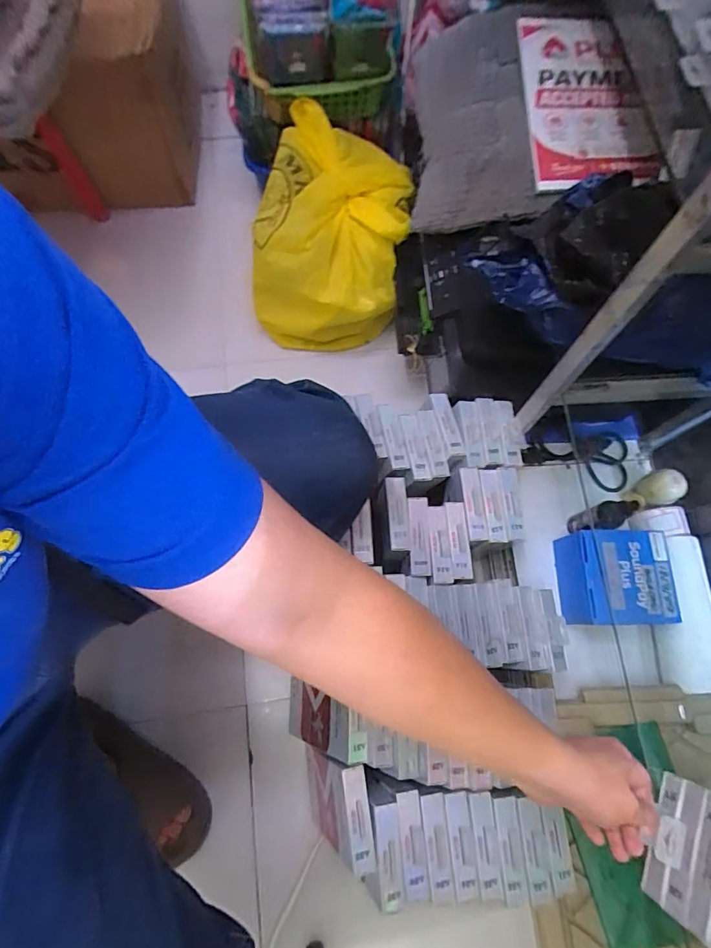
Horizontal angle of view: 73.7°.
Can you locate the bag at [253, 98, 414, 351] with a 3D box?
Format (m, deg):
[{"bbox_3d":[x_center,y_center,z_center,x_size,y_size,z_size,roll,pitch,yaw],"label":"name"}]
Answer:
[{"bbox_3d":[-0.037,-0.432,0.867,0.246,0.197,0.336,7,71,0],"label":"bag"}]

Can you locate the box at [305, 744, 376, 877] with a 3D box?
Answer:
[{"bbox_3d":[-0.027,0.409,0.603,0.028,0.185,0.103,-3,73,-21],"label":"box"}]

